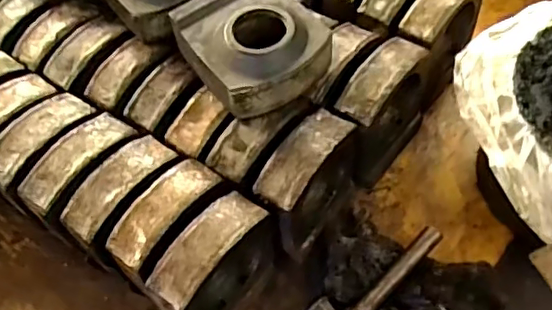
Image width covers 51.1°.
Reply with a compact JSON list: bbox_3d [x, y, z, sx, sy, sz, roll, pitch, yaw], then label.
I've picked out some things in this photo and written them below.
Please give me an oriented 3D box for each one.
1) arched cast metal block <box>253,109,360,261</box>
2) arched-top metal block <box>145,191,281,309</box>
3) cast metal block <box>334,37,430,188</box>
[{"bbox_3d":[0.047,0.035,0.806,0.072,0.163,0.170,29,62,22],"label":"arched cast metal block"},{"bbox_3d":[-0.071,0.153,0.752,0.064,0.202,0.163,32,63,22],"label":"arched-top metal block"},{"bbox_3d":[0.158,-0.061,0.879,0.079,0.194,0.177,29,62,20],"label":"cast metal block"}]

